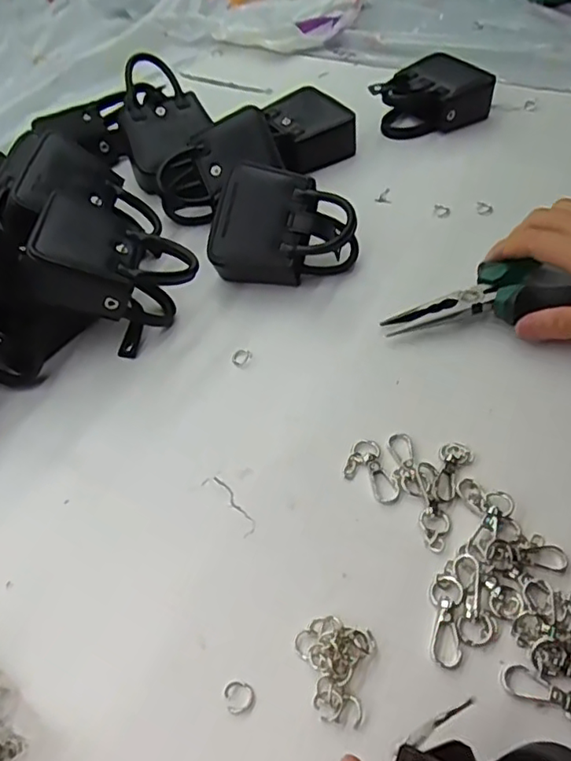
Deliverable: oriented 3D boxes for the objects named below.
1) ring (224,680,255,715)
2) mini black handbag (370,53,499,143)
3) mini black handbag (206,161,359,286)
[{"bbox_3d":[-0.020,0.137,0.259,0.012,0.006,0.013,-2,51,2],"label":"ring"},{"bbox_3d":[0.127,-0.253,0.535,0.103,0.038,0.074,-28,54,-17],"label":"mini black handbag"},{"bbox_3d":[0.000,-0.104,0.412,0.099,0.079,0.046,12,9,8],"label":"mini black handbag"}]

